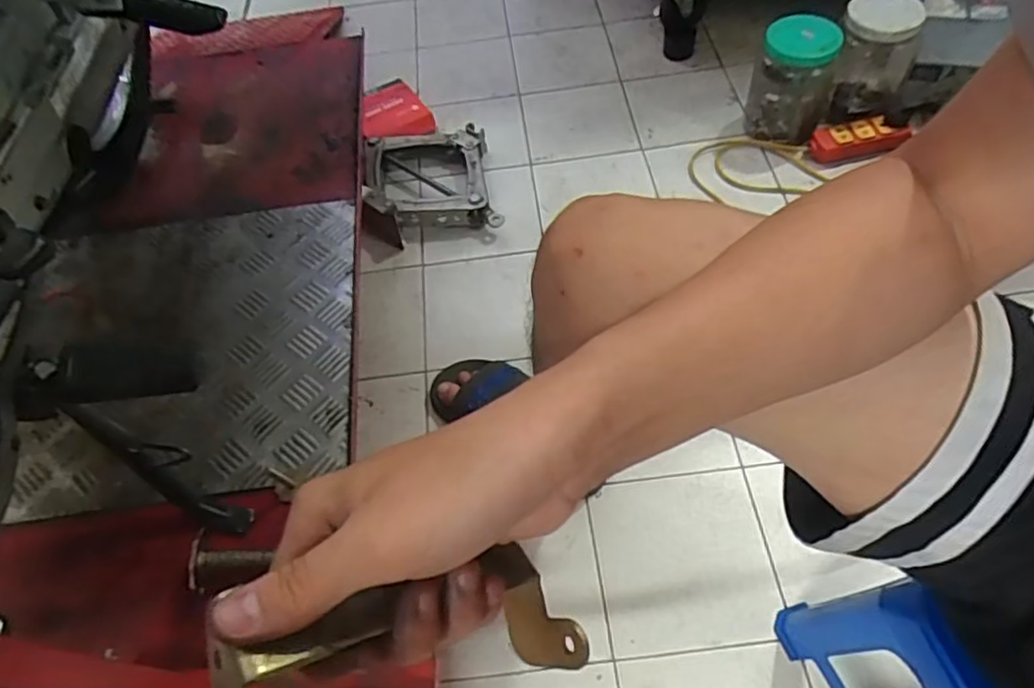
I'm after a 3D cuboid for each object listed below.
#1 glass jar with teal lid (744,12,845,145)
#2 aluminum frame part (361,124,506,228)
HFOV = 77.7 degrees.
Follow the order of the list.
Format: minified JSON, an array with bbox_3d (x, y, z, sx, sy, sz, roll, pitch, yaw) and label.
[{"bbox_3d":[0.462,-0.431,1.076,0.127,0.198,0.106,26,63,20],"label":"glass jar with teal lid"},{"bbox_3d":[-0.149,-0.281,1.102,0.215,0.057,0.224,-12,57,-2],"label":"aluminum frame part"}]

